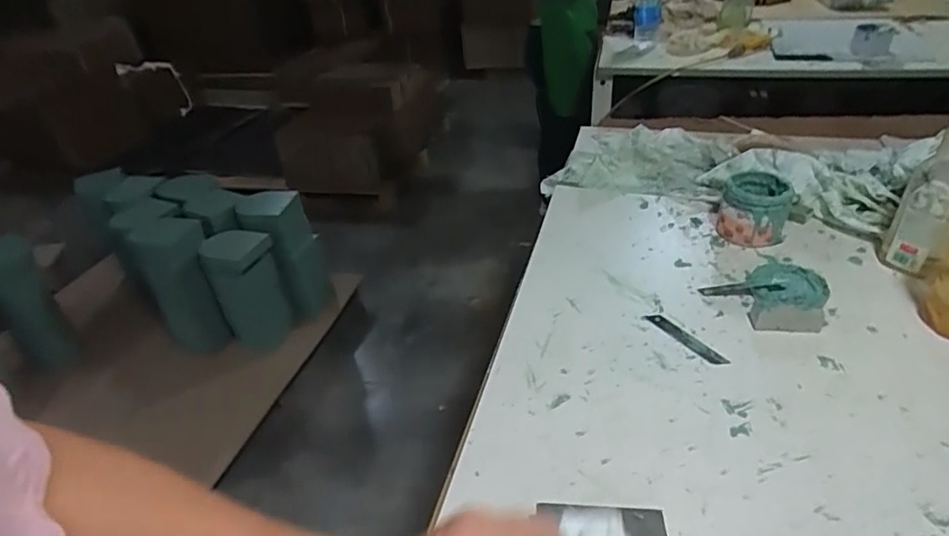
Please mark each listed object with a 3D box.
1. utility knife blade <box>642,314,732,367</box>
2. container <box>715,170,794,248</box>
[{"bbox_3d":[0.237,0.079,0.638,0.019,0.004,0.100,-25,42,-27],"label":"utility knife blade"},{"bbox_3d":[0.384,-0.081,0.782,0.085,0.075,0.089,14,39,23],"label":"container"}]

